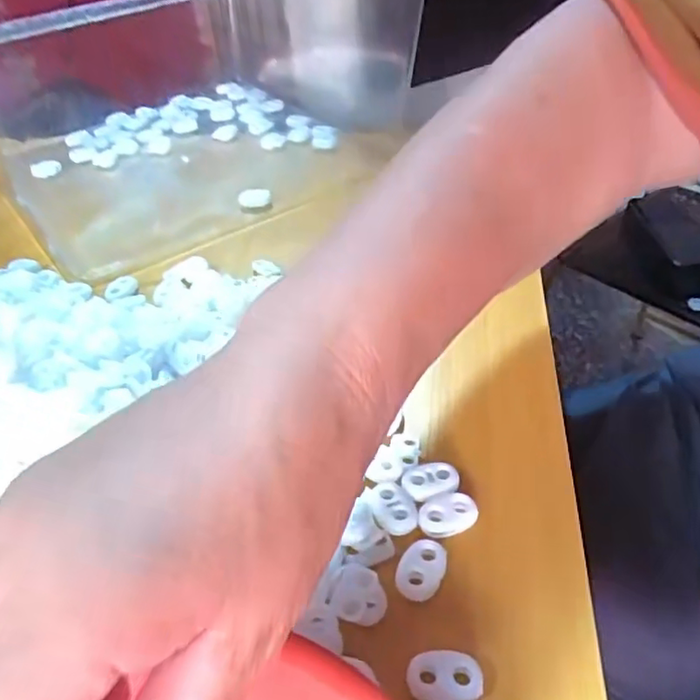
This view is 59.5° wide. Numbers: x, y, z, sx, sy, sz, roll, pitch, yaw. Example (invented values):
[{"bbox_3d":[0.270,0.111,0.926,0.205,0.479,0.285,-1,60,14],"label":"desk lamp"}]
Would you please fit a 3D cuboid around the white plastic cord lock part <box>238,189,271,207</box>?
[{"bbox_3d":[-0.066,-0.106,0.427,0.022,0.006,0.016,-10,40,-8],"label":"white plastic cord lock part"}]

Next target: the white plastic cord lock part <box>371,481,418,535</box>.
[{"bbox_3d":[0.016,0.059,0.229,0.014,0.005,0.021,-28,45,-23],"label":"white plastic cord lock part"}]

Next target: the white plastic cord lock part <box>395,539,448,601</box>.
[{"bbox_3d":[0.024,0.076,0.211,0.015,0.005,0.021,13,44,21],"label":"white plastic cord lock part"}]

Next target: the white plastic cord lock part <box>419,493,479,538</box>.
[{"bbox_3d":[0.036,0.059,0.224,0.022,0.004,0.014,-17,41,-12],"label":"white plastic cord lock part"}]

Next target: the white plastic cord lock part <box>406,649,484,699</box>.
[{"bbox_3d":[0.029,0.099,0.185,0.022,0.004,0.015,0,41,8],"label":"white plastic cord lock part"}]

